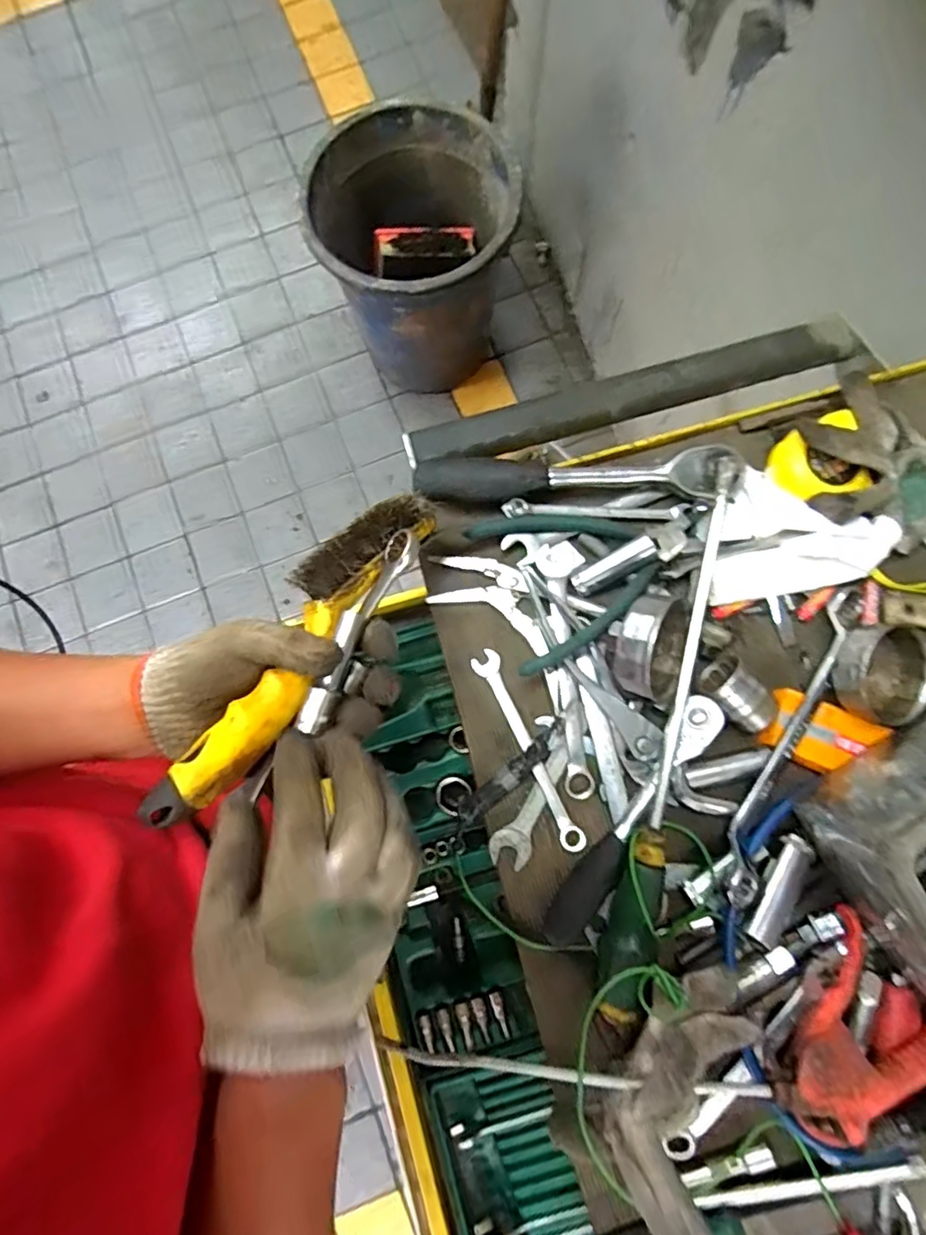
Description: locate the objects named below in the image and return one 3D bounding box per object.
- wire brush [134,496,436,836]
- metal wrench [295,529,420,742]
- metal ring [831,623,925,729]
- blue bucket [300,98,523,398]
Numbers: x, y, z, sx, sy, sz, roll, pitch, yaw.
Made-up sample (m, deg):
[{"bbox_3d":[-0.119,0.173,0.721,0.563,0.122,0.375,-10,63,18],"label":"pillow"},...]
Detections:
[{"bbox_3d":[-0.097,0.010,0.366,0.046,0.033,0.252,27,64,6],"label":"wire brush"},{"bbox_3d":[-0.064,0.006,0.371,0.020,0.017,0.137,24,72,6],"label":"metal wrench"},{"bbox_3d":[0.293,0.040,0.413,0.068,0.036,0.068,4,79,2],"label":"metal ring"},{"bbox_3d":[-0.104,-0.779,1.354,0.400,0.445,0.402,0,79,1],"label":"blue bucket"}]

